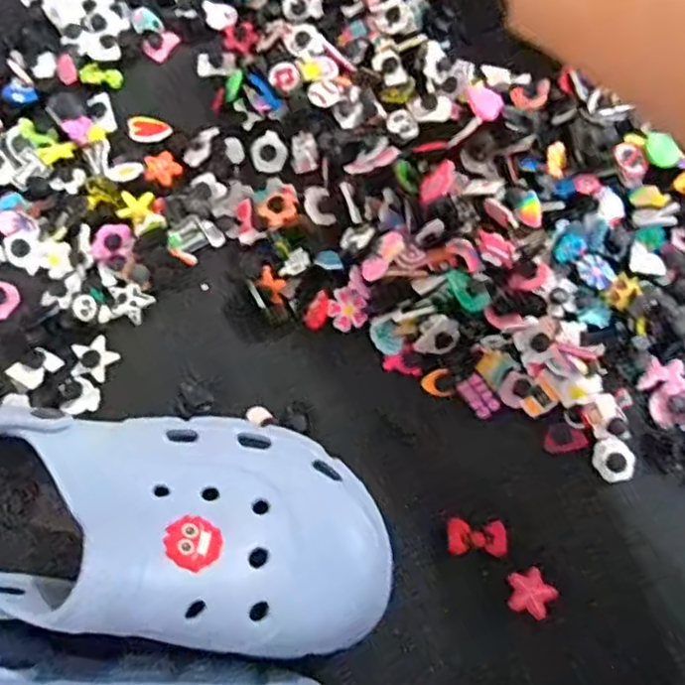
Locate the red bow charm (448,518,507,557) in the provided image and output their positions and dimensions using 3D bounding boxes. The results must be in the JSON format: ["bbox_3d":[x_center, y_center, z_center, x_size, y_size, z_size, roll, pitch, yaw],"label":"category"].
[{"bbox_3d":[0.074,0.106,0.361,0.032,0.004,0.018,3,70,-1],"label":"red bow charm"}]

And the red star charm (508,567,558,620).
[{"bbox_3d":[0.102,0.134,0.354,0.025,0.006,0.024,6,70,1],"label":"red star charm"}]

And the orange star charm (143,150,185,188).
[{"bbox_3d":[-0.120,-0.116,0.443,0.023,0.005,0.025,-37,75,-13],"label":"orange star charm"}]

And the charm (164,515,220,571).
[{"bbox_3d":[-0.064,0.085,0.281,0.024,0.007,0.024,15,46,-16],"label":"charm"}]

